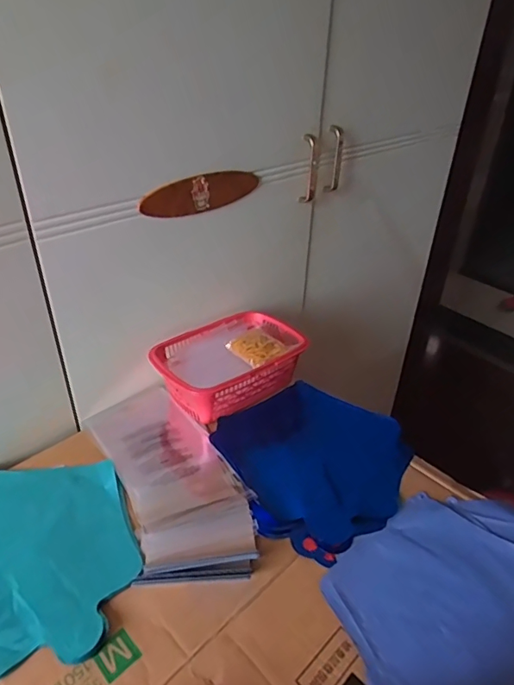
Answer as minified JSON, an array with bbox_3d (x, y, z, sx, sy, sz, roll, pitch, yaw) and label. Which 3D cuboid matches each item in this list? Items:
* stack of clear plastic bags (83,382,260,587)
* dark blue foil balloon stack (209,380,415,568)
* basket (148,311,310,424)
[{"bbox_3d":[-0.110,0.153,0.611,0.137,0.020,0.345,-14,37,-24],"label":"stack of clear plastic bags"},{"bbox_3d":[0.079,0.141,0.630,0.246,0.022,0.228,-21,40,-31],"label":"dark blue foil balloon stack"},{"bbox_3d":[-0.043,0.031,0.730,0.216,0.075,0.152,-18,38,-28],"label":"basket"}]

